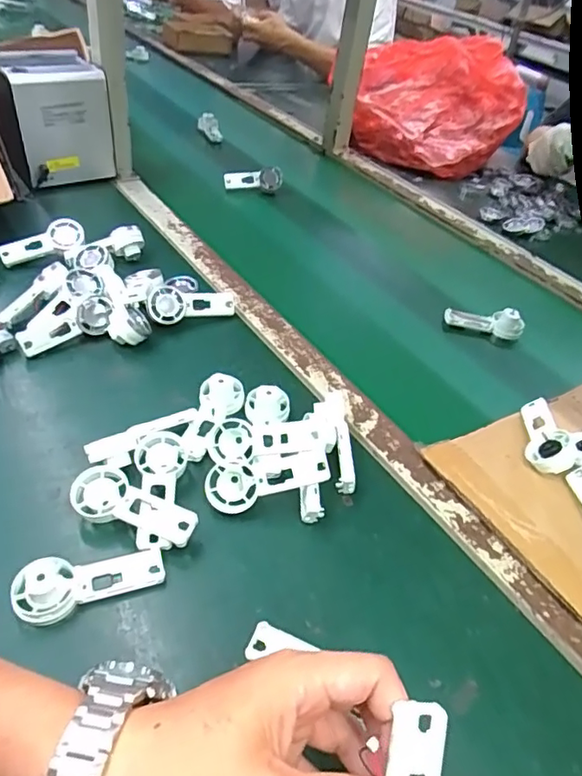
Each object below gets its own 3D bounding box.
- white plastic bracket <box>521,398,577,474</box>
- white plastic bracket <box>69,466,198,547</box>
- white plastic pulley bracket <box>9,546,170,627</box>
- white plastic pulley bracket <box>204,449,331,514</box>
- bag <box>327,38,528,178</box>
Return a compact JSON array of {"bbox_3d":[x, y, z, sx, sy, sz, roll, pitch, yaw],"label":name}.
[{"bbox_3d":[0.227,0.038,0.499,0.036,0.022,0.085,6,42,-5],"label":"white plastic bracket"},{"bbox_3d":[-0.115,0.090,0.396,0.093,0.020,0.038,25,44,16],"label":"white plastic bracket"},{"bbox_3d":[-0.133,0.128,0.364,0.093,0.019,0.037,-6,45,-25],"label":"white plastic pulley bracket"},{"bbox_3d":[-0.018,0.066,0.422,0.092,0.023,0.038,-15,46,4],"label":"white plastic pulley bracket"},{"bbox_3d":[0.268,-0.557,1.068,0.293,0.170,0.247,31,46,22],"label":"bag"}]

